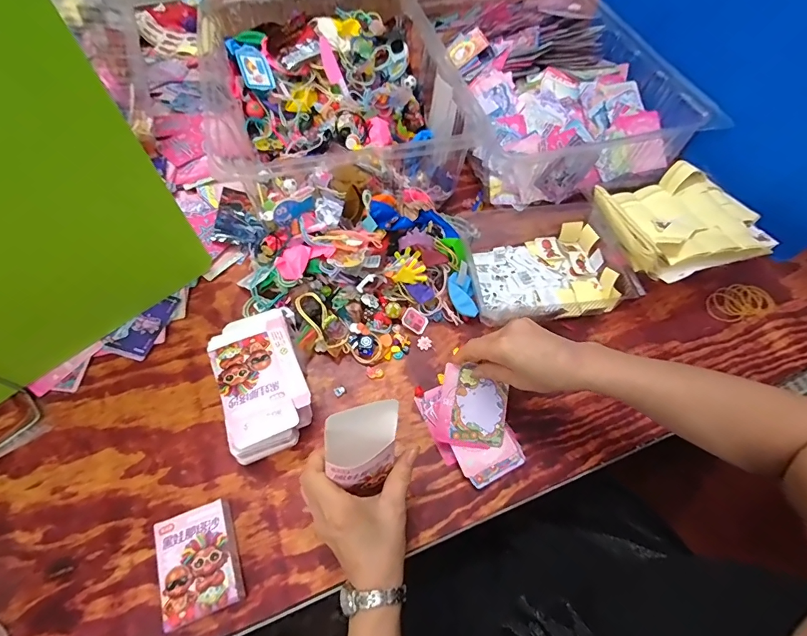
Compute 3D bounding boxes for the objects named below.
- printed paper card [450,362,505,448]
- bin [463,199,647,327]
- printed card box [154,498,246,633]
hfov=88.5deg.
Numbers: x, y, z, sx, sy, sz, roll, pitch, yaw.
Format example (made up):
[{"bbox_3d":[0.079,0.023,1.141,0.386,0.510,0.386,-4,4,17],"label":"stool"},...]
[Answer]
[{"bbox_3d":[0.086,0.100,0.464,0.059,0.005,0.079,13,78,-7],"label":"printed paper card"},{"bbox_3d":[0.184,-0.084,0.574,0.201,0.052,0.192,-8,60,-6],"label":"bin"},{"bbox_3d":[-0.199,0.236,0.403,0.067,0.027,0.094,-18,61,-12],"label":"printed card box"}]

